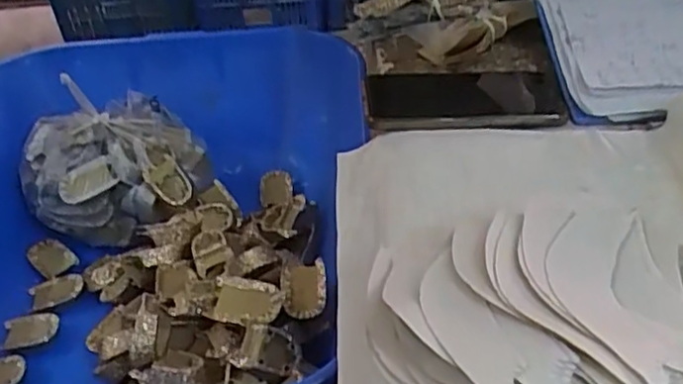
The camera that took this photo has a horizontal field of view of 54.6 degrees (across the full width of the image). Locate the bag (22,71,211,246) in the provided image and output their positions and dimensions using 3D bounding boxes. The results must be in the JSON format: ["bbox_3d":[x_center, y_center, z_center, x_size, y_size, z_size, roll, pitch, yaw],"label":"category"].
[{"bbox_3d":[-0.271,-0.024,0.787,0.206,0.134,0.167,-17,39,-15],"label":"bag"}]

